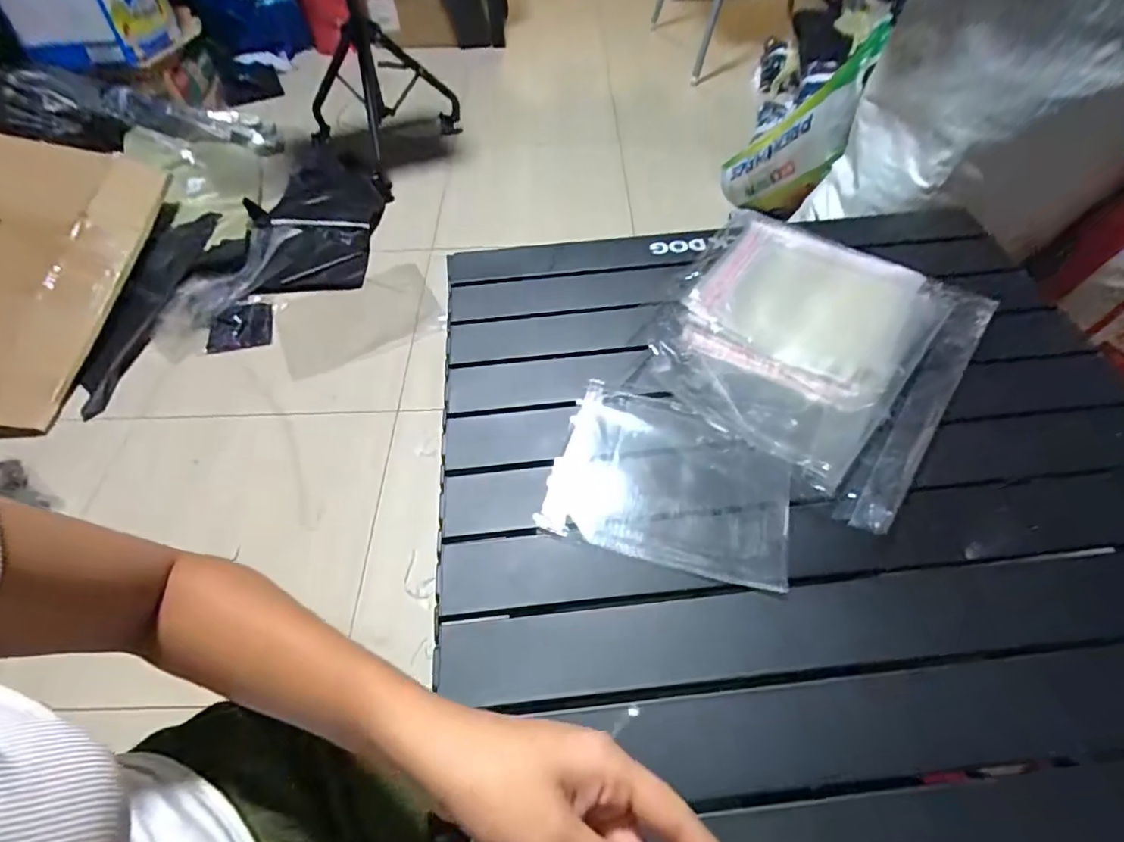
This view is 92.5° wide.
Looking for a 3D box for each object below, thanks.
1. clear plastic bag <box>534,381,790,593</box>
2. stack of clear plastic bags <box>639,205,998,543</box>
[{"bbox_3d":[0.084,0.045,0.423,0.178,0.007,0.138,12,56,12],"label":"clear plastic bag"},{"bbox_3d":[0.224,-0.082,0.497,0.250,0.020,0.298,32,62,23],"label":"stack of clear plastic bags"}]

